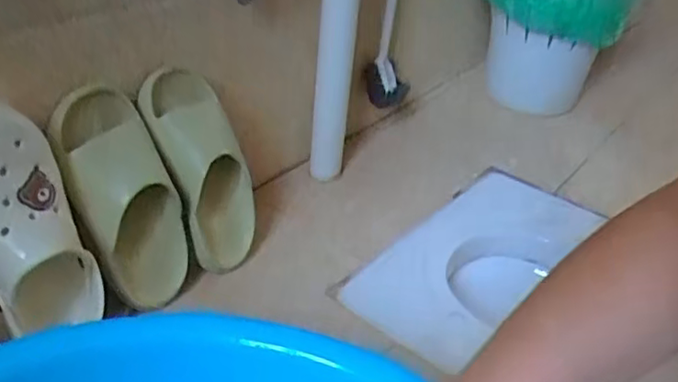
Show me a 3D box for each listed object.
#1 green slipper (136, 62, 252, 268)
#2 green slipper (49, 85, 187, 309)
[{"bbox_3d":[-0.143,-0.023,0.713,0.057,0.228,0.095,-3,22,42],"label":"green slipper"},{"bbox_3d":[-0.215,0.008,0.650,0.058,0.224,0.093,-5,18,47],"label":"green slipper"}]

